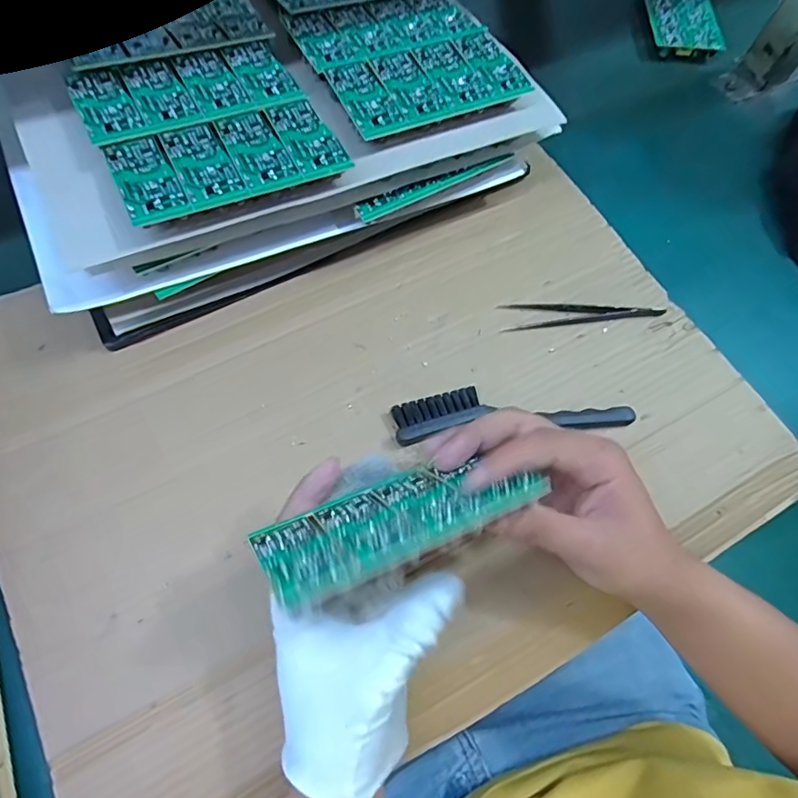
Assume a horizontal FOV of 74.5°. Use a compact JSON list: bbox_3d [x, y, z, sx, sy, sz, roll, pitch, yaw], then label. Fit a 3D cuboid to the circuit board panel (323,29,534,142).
[{"bbox_3d":[0.023,-0.226,0.374,0.134,0.014,0.063,-25,70,-14],"label":"circuit board panel"}]

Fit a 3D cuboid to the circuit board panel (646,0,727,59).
[{"bbox_3d":[0.304,-0.418,0.568,0.067,0.014,0.131,1,66,-3],"label":"circuit board panel"}]

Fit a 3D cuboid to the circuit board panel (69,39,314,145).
[{"bbox_3d":[-0.139,-0.206,0.346,0.136,0.004,0.069,-23,69,-17],"label":"circuit board panel"}]

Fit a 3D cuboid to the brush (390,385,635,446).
[{"bbox_3d":[0.080,0.007,0.371,0.167,0.011,0.037,-5,66,-6],"label":"brush"}]

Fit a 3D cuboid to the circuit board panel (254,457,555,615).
[{"bbox_3d":[-0.003,0.058,0.263,0.130,0.068,0.009,-19,111,-24],"label":"circuit board panel"}]

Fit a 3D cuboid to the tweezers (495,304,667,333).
[{"bbox_3d":[0.145,-0.069,0.413,0.129,0.007,0.023,-3,66,-5],"label":"tweezers"}]

